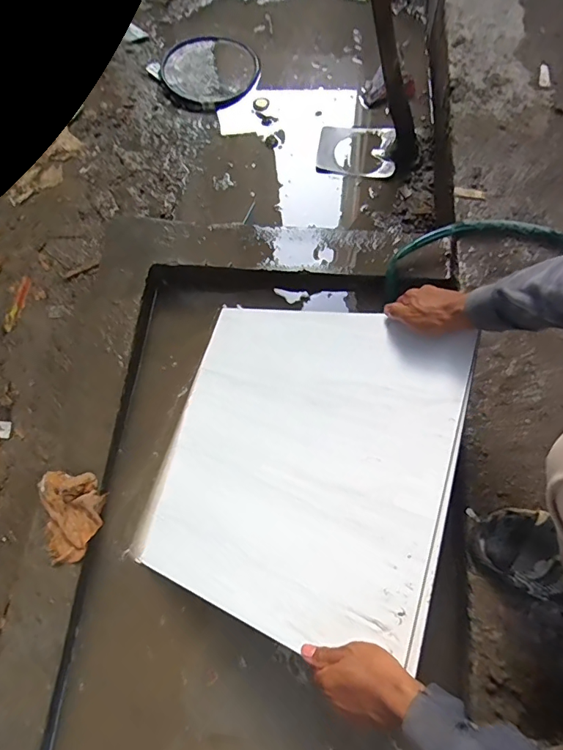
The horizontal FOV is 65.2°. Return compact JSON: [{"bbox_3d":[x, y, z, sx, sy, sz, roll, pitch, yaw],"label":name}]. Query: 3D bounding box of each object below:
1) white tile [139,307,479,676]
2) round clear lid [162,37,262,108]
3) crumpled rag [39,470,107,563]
[{"bbox_3d":[0.017,0.117,0.698,0.482,0.016,0.490,7,72,34],"label":"white tile"},{"bbox_3d":[-0.208,-0.989,1.403,0.319,0.026,0.325,40,77,16],"label":"round clear lid"},{"bbox_3d":[-0.356,0.234,0.749,0.095,0.029,0.148,-18,70,-3],"label":"crumpled rag"}]

